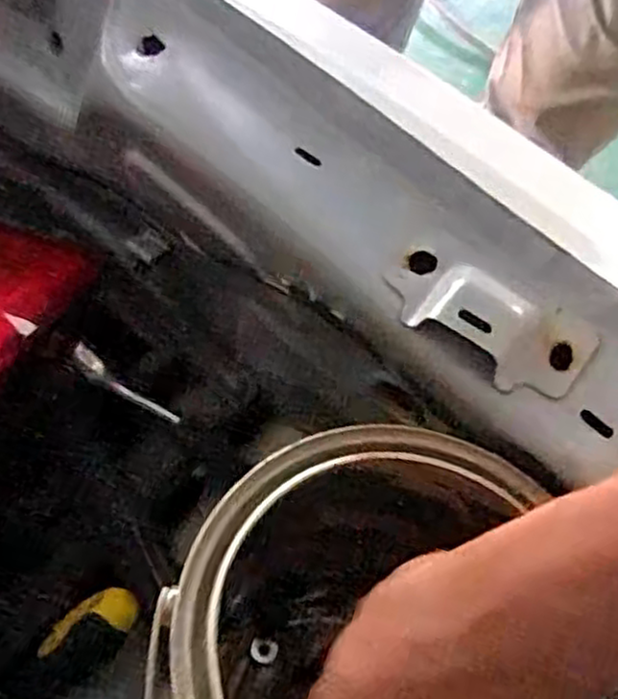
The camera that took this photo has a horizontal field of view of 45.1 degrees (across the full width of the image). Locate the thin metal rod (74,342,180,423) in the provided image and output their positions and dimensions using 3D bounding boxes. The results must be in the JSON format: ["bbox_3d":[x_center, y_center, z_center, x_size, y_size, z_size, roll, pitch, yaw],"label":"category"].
[{"bbox_3d":[-0.105,0.021,0.428,0.071,0.006,0.012,37,64,-11],"label":"thin metal rod"}]

